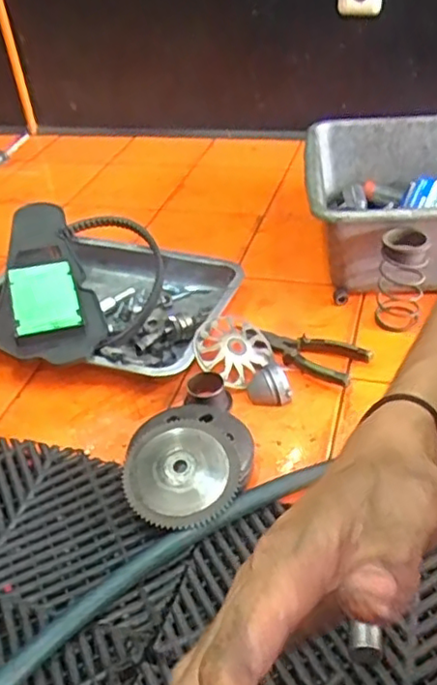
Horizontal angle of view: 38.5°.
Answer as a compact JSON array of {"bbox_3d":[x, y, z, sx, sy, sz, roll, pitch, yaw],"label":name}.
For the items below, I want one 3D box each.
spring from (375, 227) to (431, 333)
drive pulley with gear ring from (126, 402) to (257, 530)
[{"bbox_3d":[0.234,-0.075,0.804,0.057,0.124,0.067,5,39,14],"label":"spring"},{"bbox_3d":[-0.031,0.124,0.655,0.140,0.046,0.143,-17,39,-15],"label":"drive pulley with gear ring"}]

